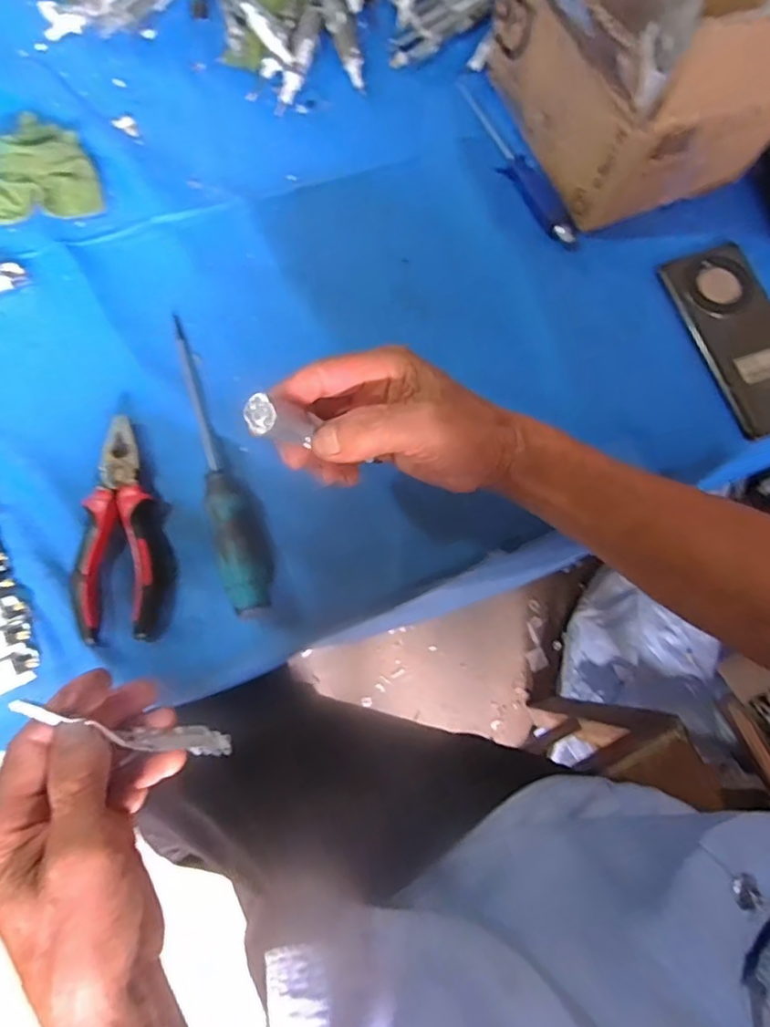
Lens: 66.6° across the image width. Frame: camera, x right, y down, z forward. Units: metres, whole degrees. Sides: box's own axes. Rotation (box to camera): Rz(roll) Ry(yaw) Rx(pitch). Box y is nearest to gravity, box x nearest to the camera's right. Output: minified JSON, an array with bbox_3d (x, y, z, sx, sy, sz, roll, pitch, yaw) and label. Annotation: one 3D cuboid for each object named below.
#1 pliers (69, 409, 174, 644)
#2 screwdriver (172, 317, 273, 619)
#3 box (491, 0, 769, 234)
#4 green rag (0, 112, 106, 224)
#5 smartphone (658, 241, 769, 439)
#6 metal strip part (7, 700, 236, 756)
[{"bbox_3d":[-0.182,0.009,0.414,0.061,0.017,0.155,0,75,-2],"label":"pliers"},{"bbox_3d":[-0.123,-0.043,0.425,0.028,0.032,0.238,-16,76,-6],"label":"screwdriver"},{"bbox_3d":[0.177,-0.392,0.452,0.194,0.157,0.268,-20,76,-7],"label":"box"},{"bbox_3d":[-0.289,-0.286,0.482,0.096,0.034,0.076,-7,75,-4],"label":"green rag"},{"bbox_3d":[0.289,-0.143,0.470,0.073,0.014,0.162,-16,76,-6],"label":"smartphone"},{"bbox_3d":[-0.135,0.115,0.307,0.111,0.026,0.016,19,75,-23],"label":"metal strip part"}]

